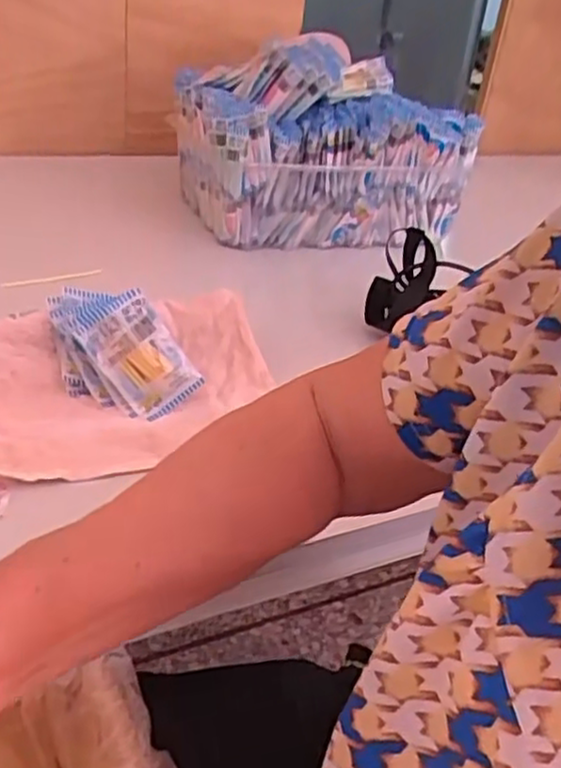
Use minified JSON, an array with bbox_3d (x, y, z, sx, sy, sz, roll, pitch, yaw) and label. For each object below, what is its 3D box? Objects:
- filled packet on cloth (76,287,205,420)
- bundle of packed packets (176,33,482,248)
[{"bbox_3d":[-0.120,-0.023,0.622,0.065,0.101,0.015,-36,15,-8],"label":"filled packet on cloth"},{"bbox_3d":[0.058,-0.364,1.090,0.385,0.238,0.288,-9,33,-21],"label":"bundle of packed packets"}]

